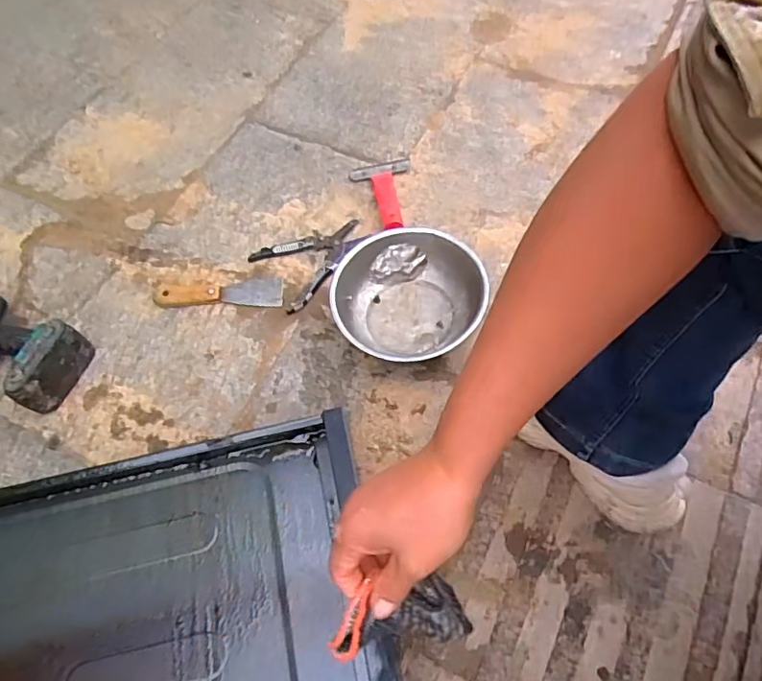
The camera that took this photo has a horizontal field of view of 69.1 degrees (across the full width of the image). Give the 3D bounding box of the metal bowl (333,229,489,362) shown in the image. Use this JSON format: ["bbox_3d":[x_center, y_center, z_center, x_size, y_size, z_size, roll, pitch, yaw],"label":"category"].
[{"bbox_3d":[0.039,-0.050,0.735,0.193,0.068,0.195,-2,60,4],"label":"metal bowl"}]

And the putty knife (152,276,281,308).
[{"bbox_3d":[-0.239,-0.074,0.811,0.191,0.015,0.051,-1,60,4],"label":"putty knife"}]

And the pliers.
[{"bbox_3d":[-0.096,-0.124,0.826,0.162,0.015,0.122,-33,63,-14],"label":"pliers"}]

